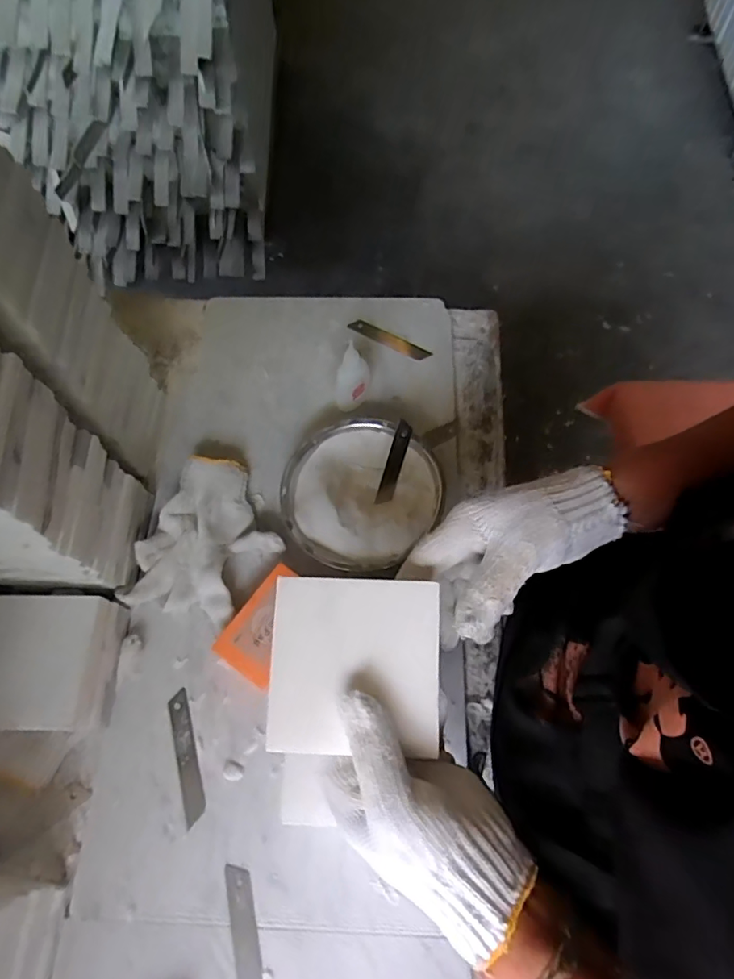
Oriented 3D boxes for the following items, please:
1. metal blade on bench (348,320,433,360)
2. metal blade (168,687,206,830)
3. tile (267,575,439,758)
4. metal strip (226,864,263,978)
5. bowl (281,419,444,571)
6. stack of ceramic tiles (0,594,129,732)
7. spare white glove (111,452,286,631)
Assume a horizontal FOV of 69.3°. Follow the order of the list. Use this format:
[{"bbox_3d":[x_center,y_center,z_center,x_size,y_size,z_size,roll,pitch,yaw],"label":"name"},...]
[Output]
[{"bbox_3d":[0.026,-0.173,0.616,0.099,0.004,0.019,25,76,6],"label":"metal blade on bench"},{"bbox_3d":[-0.151,0.221,0.443,0.017,0.004,0.100,-15,64,-13],"label":"metal blade"},{"bbox_3d":[-0.007,0.103,0.316,0.098,0.004,0.098,2,79,-1],"label":"tile"},{"bbox_3d":[-0.088,0.336,0.390,0.018,0.004,0.102,-14,66,-4],"label":"metal strip"},{"bbox_3d":[-0.006,0.007,0.506,0.139,0.037,0.143,0,63,1],"label":"bowl"},{"bbox_3d":[-0.267,0.145,0.444,0.104,0.066,0.100,0,66,2],"label":"stack of ceramic tiles"},{"bbox_3d":[-0.142,0.046,0.501,0.108,0.033,0.147,21,68,11],"label":"spare white glove"}]

